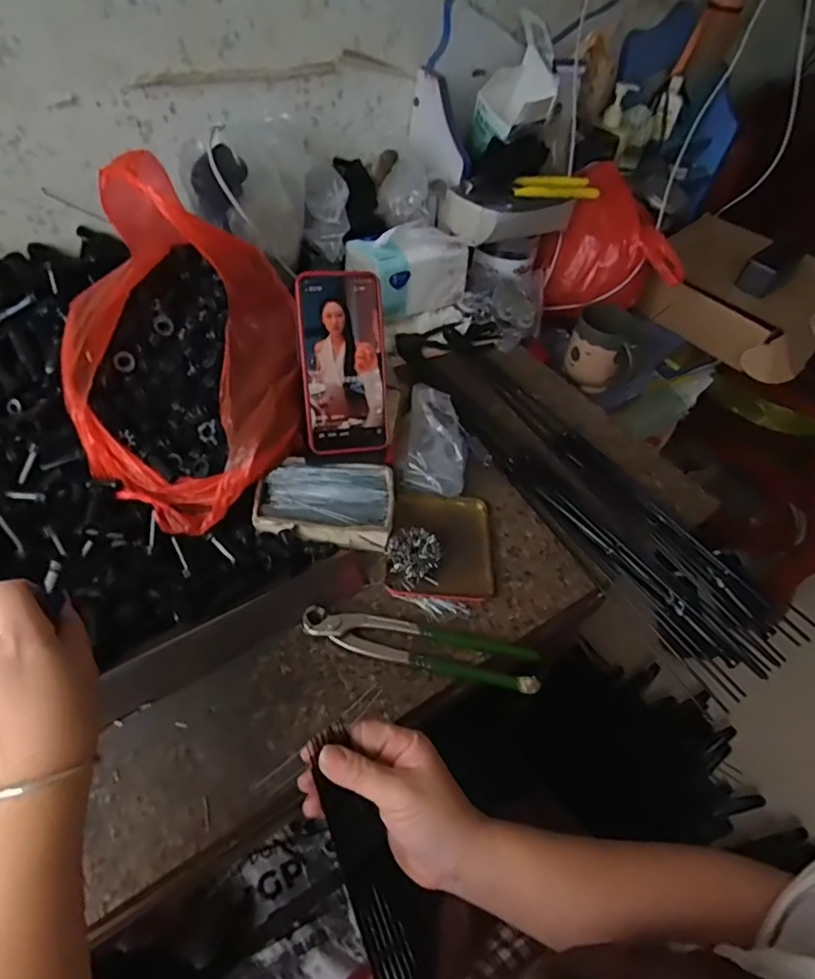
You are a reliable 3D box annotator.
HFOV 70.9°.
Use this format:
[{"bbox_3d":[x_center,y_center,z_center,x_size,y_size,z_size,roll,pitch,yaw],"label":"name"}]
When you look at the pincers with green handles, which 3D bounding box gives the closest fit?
[{"bbox_3d":[0.012,0.131,0.483,0.197,0.025,0.039,12,47,5],"label":"pincers with green handles"}]

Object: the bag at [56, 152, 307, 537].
[{"bbox_3d":[-0.197,-0.113,0.499,0.199,0.223,0.234,-5,48,-11],"label":"bag"}]

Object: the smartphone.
[{"bbox_3d":[-0.059,-0.117,0.536,0.077,0.162,0.013,-6,11,-12],"label":"smartphone"}]

